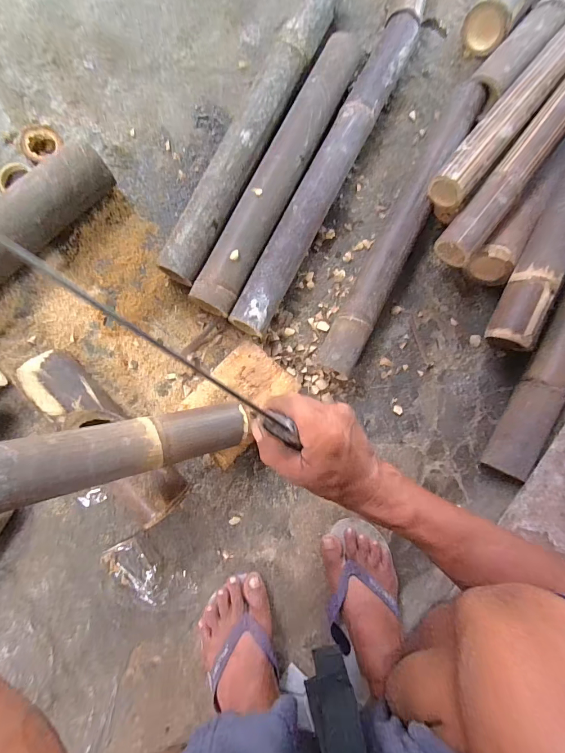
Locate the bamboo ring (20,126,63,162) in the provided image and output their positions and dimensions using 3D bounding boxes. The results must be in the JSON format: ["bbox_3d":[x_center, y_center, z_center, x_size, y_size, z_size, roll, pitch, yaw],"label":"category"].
[{"bbox_3d":[-0.373,-0.361,0.533,0.058,0.022,0.045,-30,92,-7],"label":"bamboo ring"}]

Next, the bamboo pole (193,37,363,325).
[{"bbox_3d":[-0.005,-0.325,0.546,0.072,0.066,0.495,26,82,-6],"label":"bamboo pole"}]

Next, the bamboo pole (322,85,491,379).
[{"bbox_3d":[0.197,-0.248,0.571,0.065,0.062,0.538,27,82,-6],"label":"bamboo pole"}]

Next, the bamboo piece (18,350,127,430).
[{"bbox_3d":[-0.307,0.030,0.495,0.076,0.059,0.132,-38,93,-7],"label":"bamboo piece"}]

